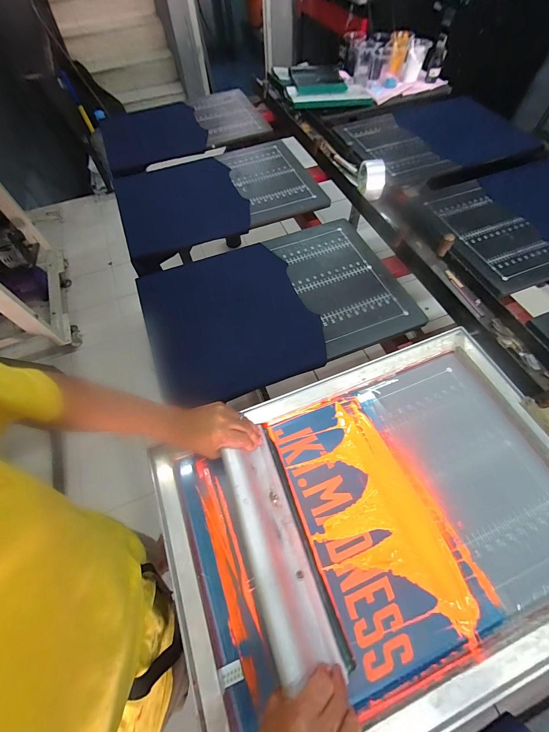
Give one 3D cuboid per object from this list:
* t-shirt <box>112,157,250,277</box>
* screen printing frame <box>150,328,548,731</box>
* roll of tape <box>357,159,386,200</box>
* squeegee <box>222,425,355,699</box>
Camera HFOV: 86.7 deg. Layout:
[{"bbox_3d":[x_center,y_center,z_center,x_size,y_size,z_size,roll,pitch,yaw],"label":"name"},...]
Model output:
[{"bbox_3d":[-0.276,-0.482,0.857,0.354,0.037,0.405,-18,63,-6],"label":"t-shirt"},{"bbox_3d":[0.168,0.233,0.460,0.644,0.039,0.465,-20,63,-7],"label":"screen printing frame"},{"bbox_3d":[0.277,-0.527,0.828,0.051,0.087,0.096,-9,62,-2],"label":"roll of tape"},{"bbox_3d":[-0.002,0.249,0.402,0.030,0.119,0.272,-38,60,27],"label":"squeegee"}]

